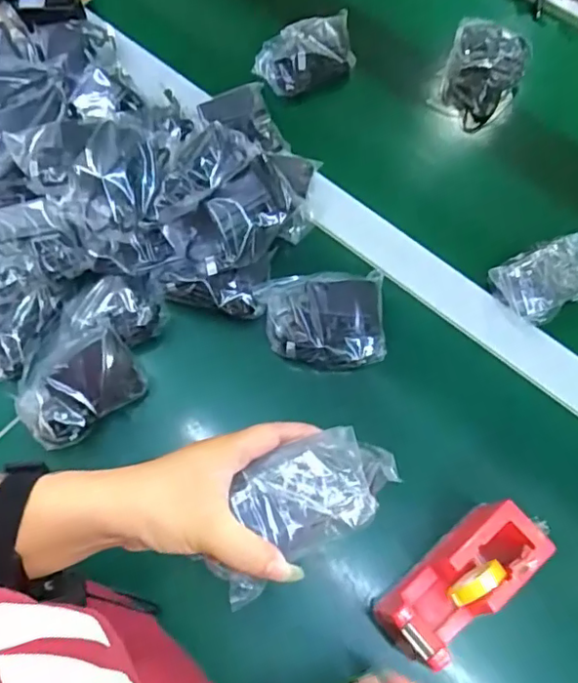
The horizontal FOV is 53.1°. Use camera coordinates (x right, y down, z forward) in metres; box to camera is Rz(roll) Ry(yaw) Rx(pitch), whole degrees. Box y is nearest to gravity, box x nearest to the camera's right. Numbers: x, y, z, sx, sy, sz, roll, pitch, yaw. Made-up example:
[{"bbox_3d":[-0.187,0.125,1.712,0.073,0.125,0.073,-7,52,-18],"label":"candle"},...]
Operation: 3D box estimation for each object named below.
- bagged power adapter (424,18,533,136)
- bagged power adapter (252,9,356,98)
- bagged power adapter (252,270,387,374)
[{"bbox_3d":[0.223,-0.311,0.675,0.090,0.060,0.107,26,70,9],"label":"bagged power adapter"},{"bbox_3d":[0.022,-0.330,0.673,0.118,0.054,0.065,-22,70,-10],"label":"bagged power adapter"},{"bbox_3d":[0.032,-0.018,0.553,0.114,0.041,0.088,-1,68,-2],"label":"bagged power adapter"}]

